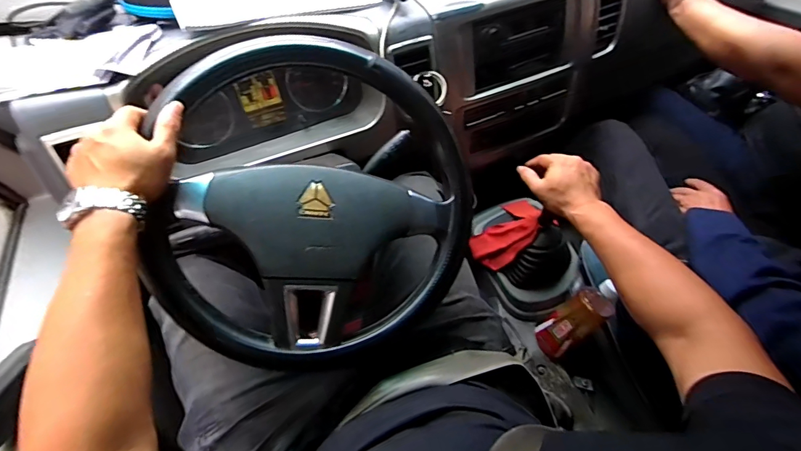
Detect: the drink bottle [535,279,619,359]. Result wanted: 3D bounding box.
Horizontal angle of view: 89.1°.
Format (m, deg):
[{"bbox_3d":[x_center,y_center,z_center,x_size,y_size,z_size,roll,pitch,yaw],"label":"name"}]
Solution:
[{"bbox_3d":[0.325,0.172,0.752,0.064,0.184,0.057,47,33,20],"label":"drink bottle"}]

